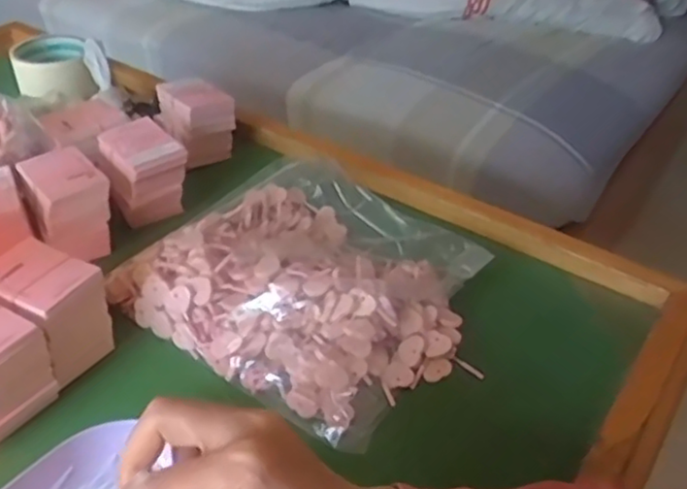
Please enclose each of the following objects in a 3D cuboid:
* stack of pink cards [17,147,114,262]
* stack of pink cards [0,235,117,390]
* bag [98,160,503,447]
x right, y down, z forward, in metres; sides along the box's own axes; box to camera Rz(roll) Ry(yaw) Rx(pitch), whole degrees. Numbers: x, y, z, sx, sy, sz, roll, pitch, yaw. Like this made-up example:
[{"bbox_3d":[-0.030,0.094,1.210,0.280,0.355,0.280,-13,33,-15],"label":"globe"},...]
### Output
[{"bbox_3d":[-0.221,-0.032,0.548,0.055,0.062,0.068,-21,44,-27],"label":"stack of pink cards"},{"bbox_3d":[-0.198,0.042,0.453,0.071,0.057,0.054,21,42,22],"label":"stack of pink cards"},{"bbox_3d":[-0.020,0.022,0.506,0.235,0.046,0.208,24,43,25],"label":"bag"}]

